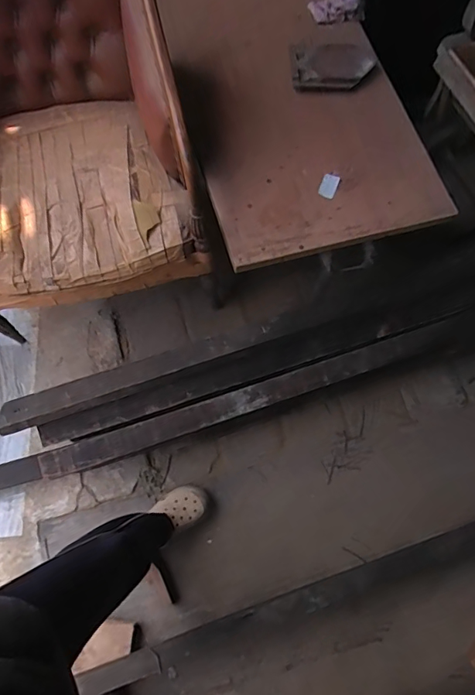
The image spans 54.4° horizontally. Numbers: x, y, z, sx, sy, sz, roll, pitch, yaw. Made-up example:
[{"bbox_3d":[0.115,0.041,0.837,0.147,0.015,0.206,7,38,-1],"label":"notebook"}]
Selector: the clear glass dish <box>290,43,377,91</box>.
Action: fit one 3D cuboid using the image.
[{"bbox_3d":[0.270,-0.788,1.289,0.235,0.031,0.146,-5,68,-2],"label":"clear glass dish"}]

